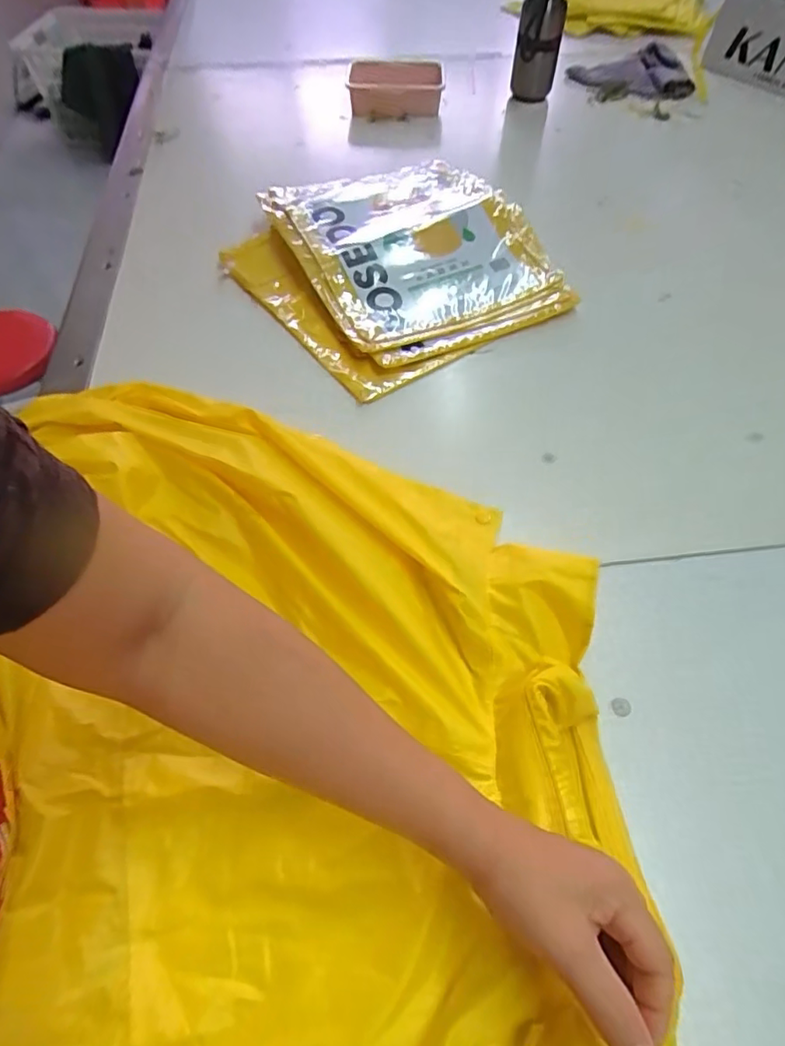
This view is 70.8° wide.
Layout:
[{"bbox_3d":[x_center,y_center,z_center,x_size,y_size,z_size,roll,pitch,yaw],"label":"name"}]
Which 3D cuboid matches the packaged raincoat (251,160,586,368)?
[{"bbox_3d":[0.034,-0.350,0.699,0.301,0.035,0.336,-22,59,-15],"label":"packaged raincoat"}]

